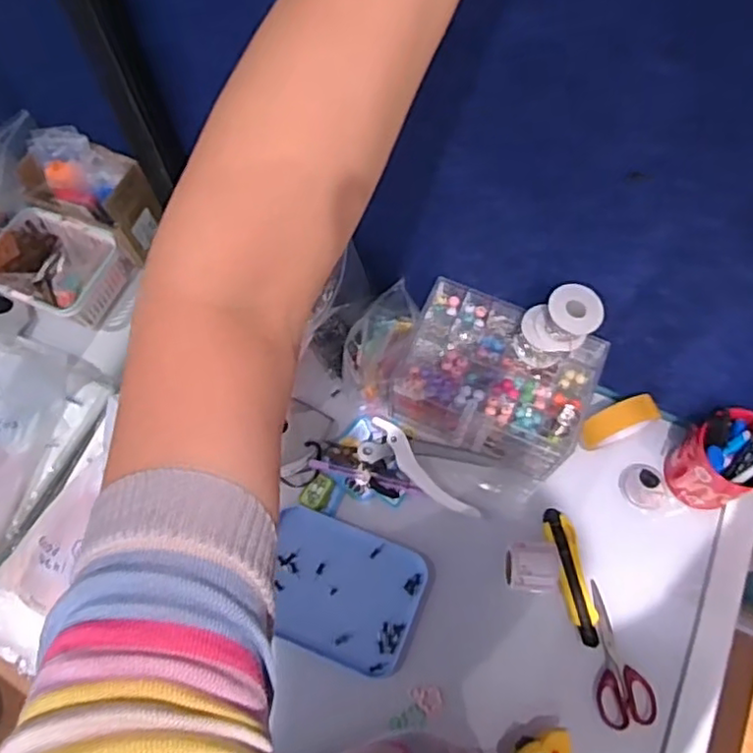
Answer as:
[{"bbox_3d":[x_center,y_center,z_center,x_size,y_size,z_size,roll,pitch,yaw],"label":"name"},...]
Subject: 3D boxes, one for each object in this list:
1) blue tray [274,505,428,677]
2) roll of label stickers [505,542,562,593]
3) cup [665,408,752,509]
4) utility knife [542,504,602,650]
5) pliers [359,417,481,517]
[{"bbox_3d":[-0.044,0.248,0.766,0.182,0.017,0.148,20,69,8],"label":"blue tray"},{"bbox_3d":[0.181,0.218,0.749,0.067,0.040,0.056,3,68,1],"label":"roll of label stickers"},{"bbox_3d":[0.408,0.101,0.772,0.083,0.127,0.087,0,68,0],"label":"cup"},{"bbox_3d":[0.231,0.234,0.767,0.035,0.016,0.154,-10,68,-4],"label":"utility knife"},{"bbox_3d":[0.058,0.111,0.796,0.161,0.016,0.055,28,71,11],"label":"pliers"}]

